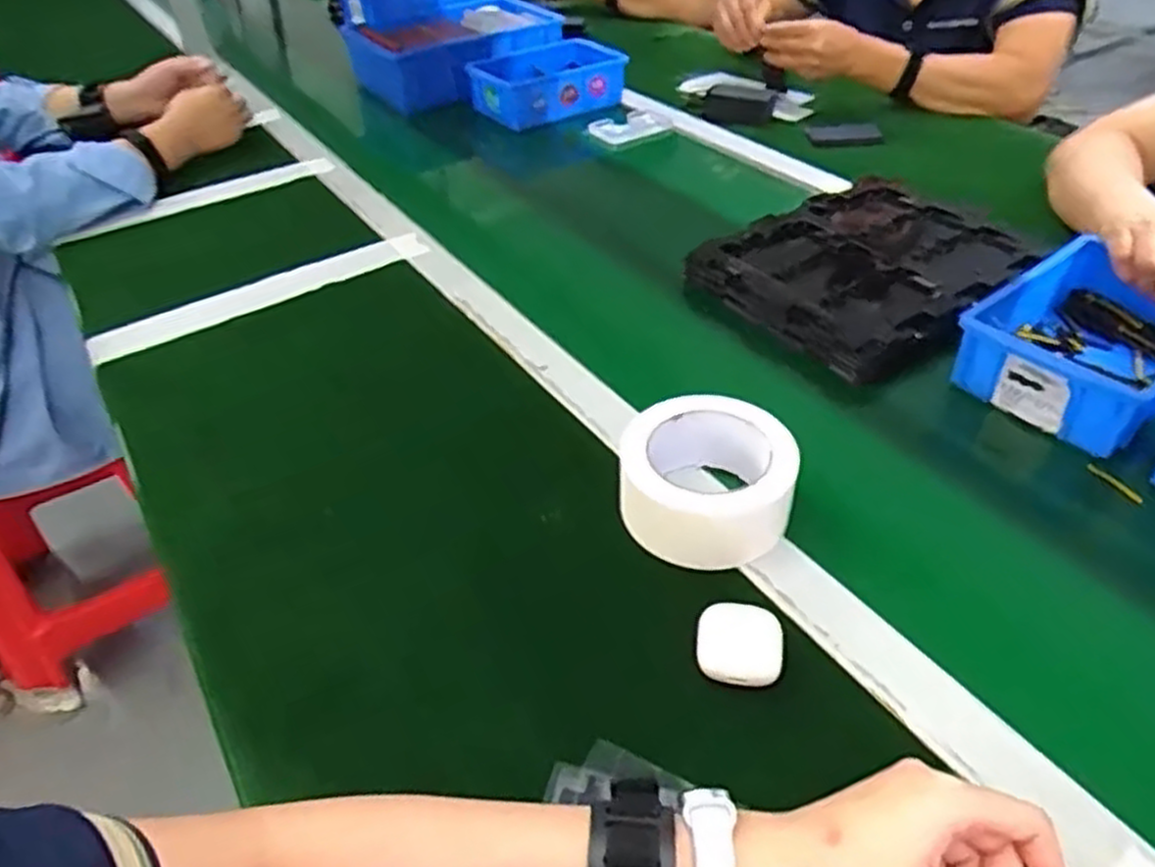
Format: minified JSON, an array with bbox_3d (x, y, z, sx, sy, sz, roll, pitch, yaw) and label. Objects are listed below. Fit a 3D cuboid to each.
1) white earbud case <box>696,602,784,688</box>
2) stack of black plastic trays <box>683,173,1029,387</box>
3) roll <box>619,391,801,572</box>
[{"bbox_3d":[0.092,0.121,0.444,0.046,0.017,0.045,6,42,10],"label":"white earbud case"},{"bbox_3d":[0.276,-0.158,0.742,0.270,0.032,0.222,-27,47,-25],"label":"stack of black plastic trays"},{"bbox_3d":[0.083,0.030,0.515,0.107,0.055,0.107,-2,41,2],"label":"roll"}]

